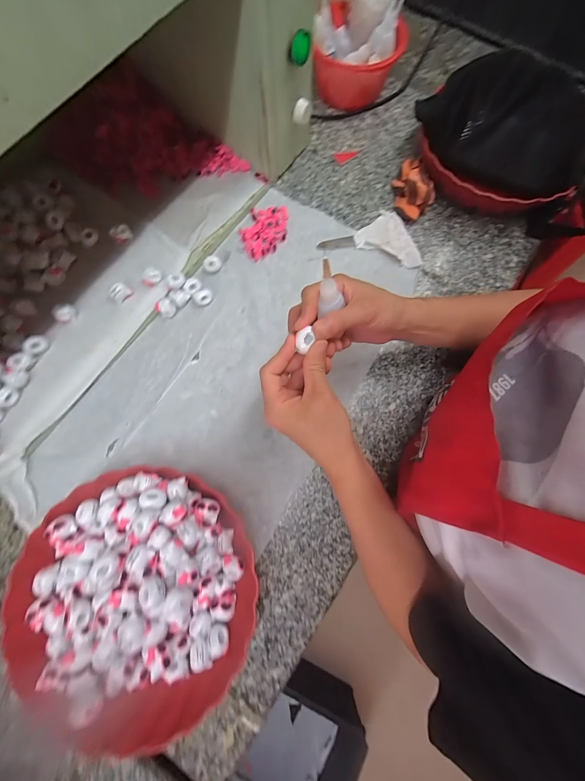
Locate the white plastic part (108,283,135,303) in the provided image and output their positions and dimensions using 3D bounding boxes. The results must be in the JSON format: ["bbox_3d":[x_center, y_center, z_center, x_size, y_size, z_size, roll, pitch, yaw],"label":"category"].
[{"bbox_3d":[-0.229,-0.131,0.392,0.020,0.017,0.023,31,78,7],"label":"white plastic part"}]

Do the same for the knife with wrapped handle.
[{"bbox_3d":[0.123,-0.237,0.445,0.147,0.009,0.088,16,76,3],"label":"knife with wrapped handle"}]

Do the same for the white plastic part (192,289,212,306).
[{"bbox_3d":[-0.126,-0.130,0.413,0.023,0.018,0.020,-42,80,-10],"label":"white plastic part"}]

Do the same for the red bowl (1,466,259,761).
[{"bbox_3d":[-0.162,0.208,0.306,0.237,0.063,0.240,-26,78,-7],"label":"red bowl"}]

